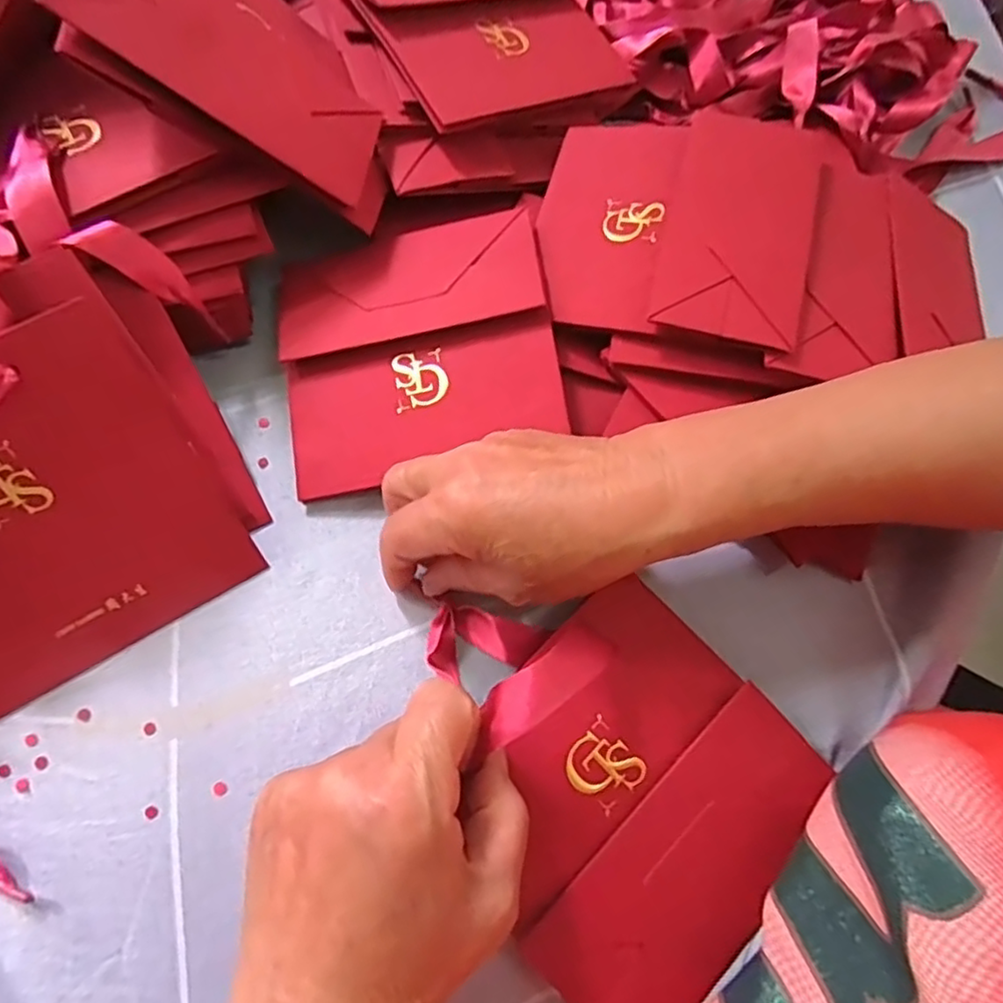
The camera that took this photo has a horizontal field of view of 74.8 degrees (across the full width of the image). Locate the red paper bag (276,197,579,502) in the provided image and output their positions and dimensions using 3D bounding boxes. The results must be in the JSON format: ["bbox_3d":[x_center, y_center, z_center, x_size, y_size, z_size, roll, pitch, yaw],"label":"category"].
[{"bbox_3d":[-0.043,-0.081,0.335,0.136,0.013,0.135,-11,77,7],"label":"red paper bag"}]

